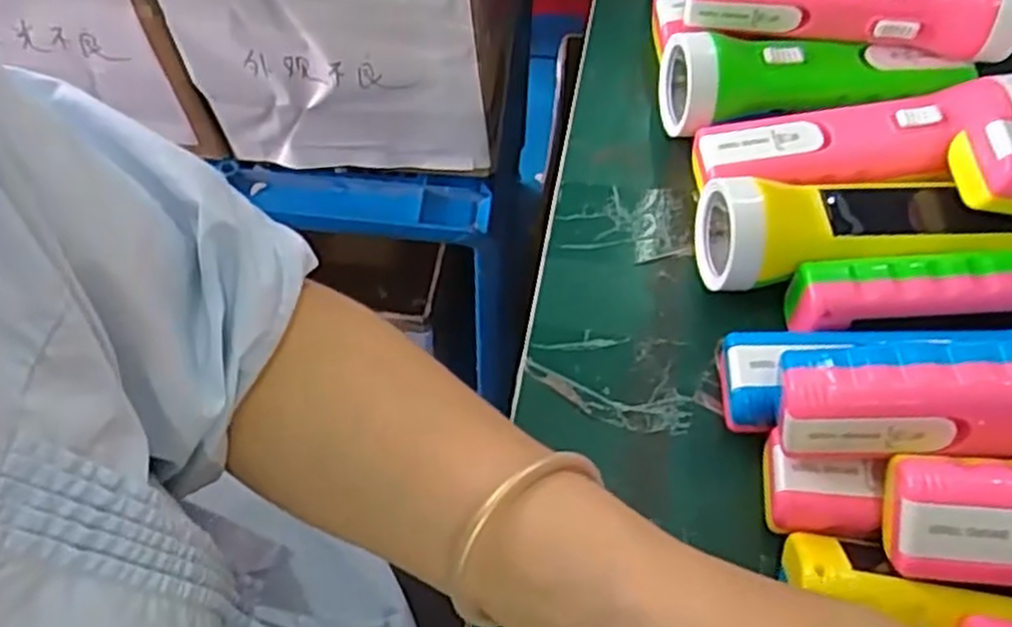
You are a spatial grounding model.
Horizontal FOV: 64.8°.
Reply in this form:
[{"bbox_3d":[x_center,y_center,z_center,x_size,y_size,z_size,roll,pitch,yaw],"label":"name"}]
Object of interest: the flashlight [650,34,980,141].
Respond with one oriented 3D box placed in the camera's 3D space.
[{"bbox_3d":[0.162,-0.121,0.434,0.152,0.052,0.051,-4,62,-3],"label":"flashlight"}]

